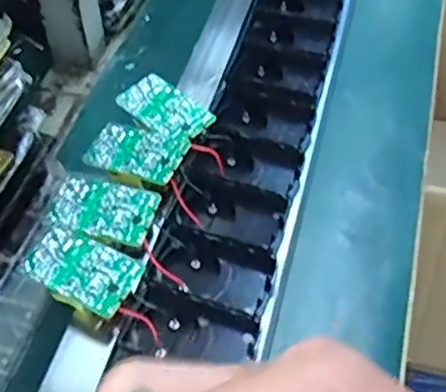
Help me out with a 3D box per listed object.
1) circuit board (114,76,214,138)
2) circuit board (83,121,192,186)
[{"bbox_3d":[-0.040,-0.060,0.454,0.064,0.005,0.036,35,61,26],"label":"circuit board"},{"bbox_3d":[-0.055,-0.029,0.431,0.063,0.004,0.040,15,52,21],"label":"circuit board"}]

